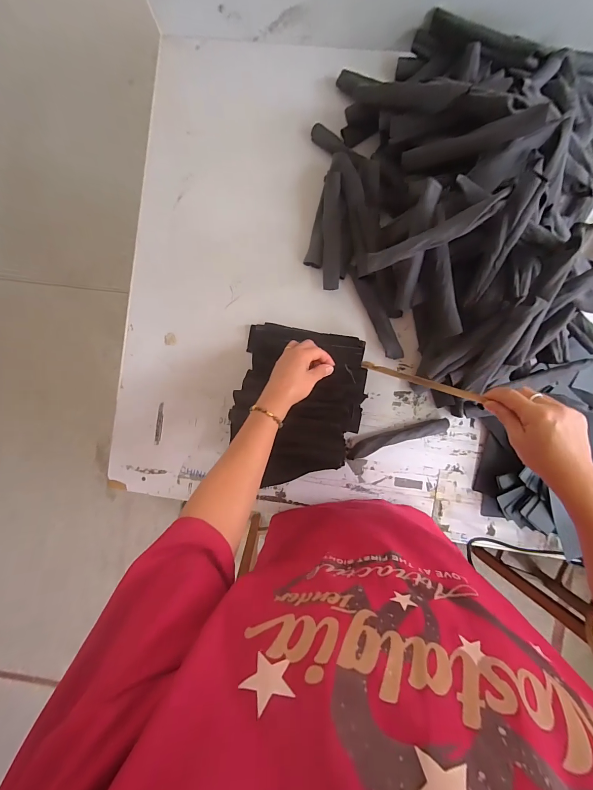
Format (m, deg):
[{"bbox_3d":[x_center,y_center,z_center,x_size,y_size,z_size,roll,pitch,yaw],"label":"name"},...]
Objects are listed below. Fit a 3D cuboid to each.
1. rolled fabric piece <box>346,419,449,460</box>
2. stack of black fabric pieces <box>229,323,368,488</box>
[{"bbox_3d":[0.181,0.080,0.588,0.181,0.037,0.031,-15,91,4],"label":"rolled fabric piece"},{"bbox_3d":[0.003,0.019,0.583,0.219,0.061,0.269,10,92,4],"label":"stack of black fabric pieces"}]

